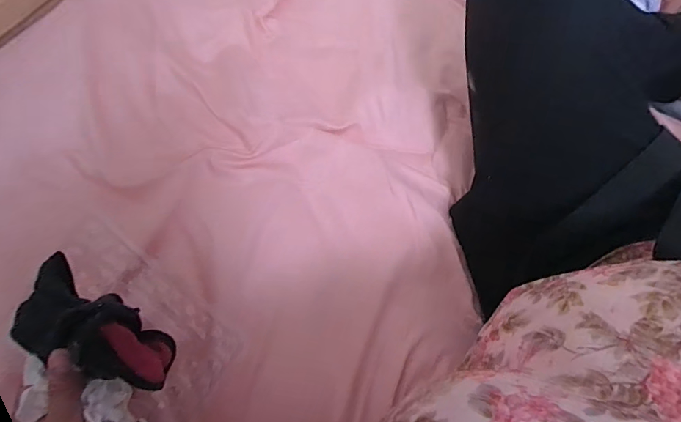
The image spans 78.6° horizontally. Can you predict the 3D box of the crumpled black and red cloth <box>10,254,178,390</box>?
[{"bbox_3d":[-0.176,0.088,0.295,0.111,0.033,0.057,33,73,11],"label":"crumpled black and red cloth"}]

